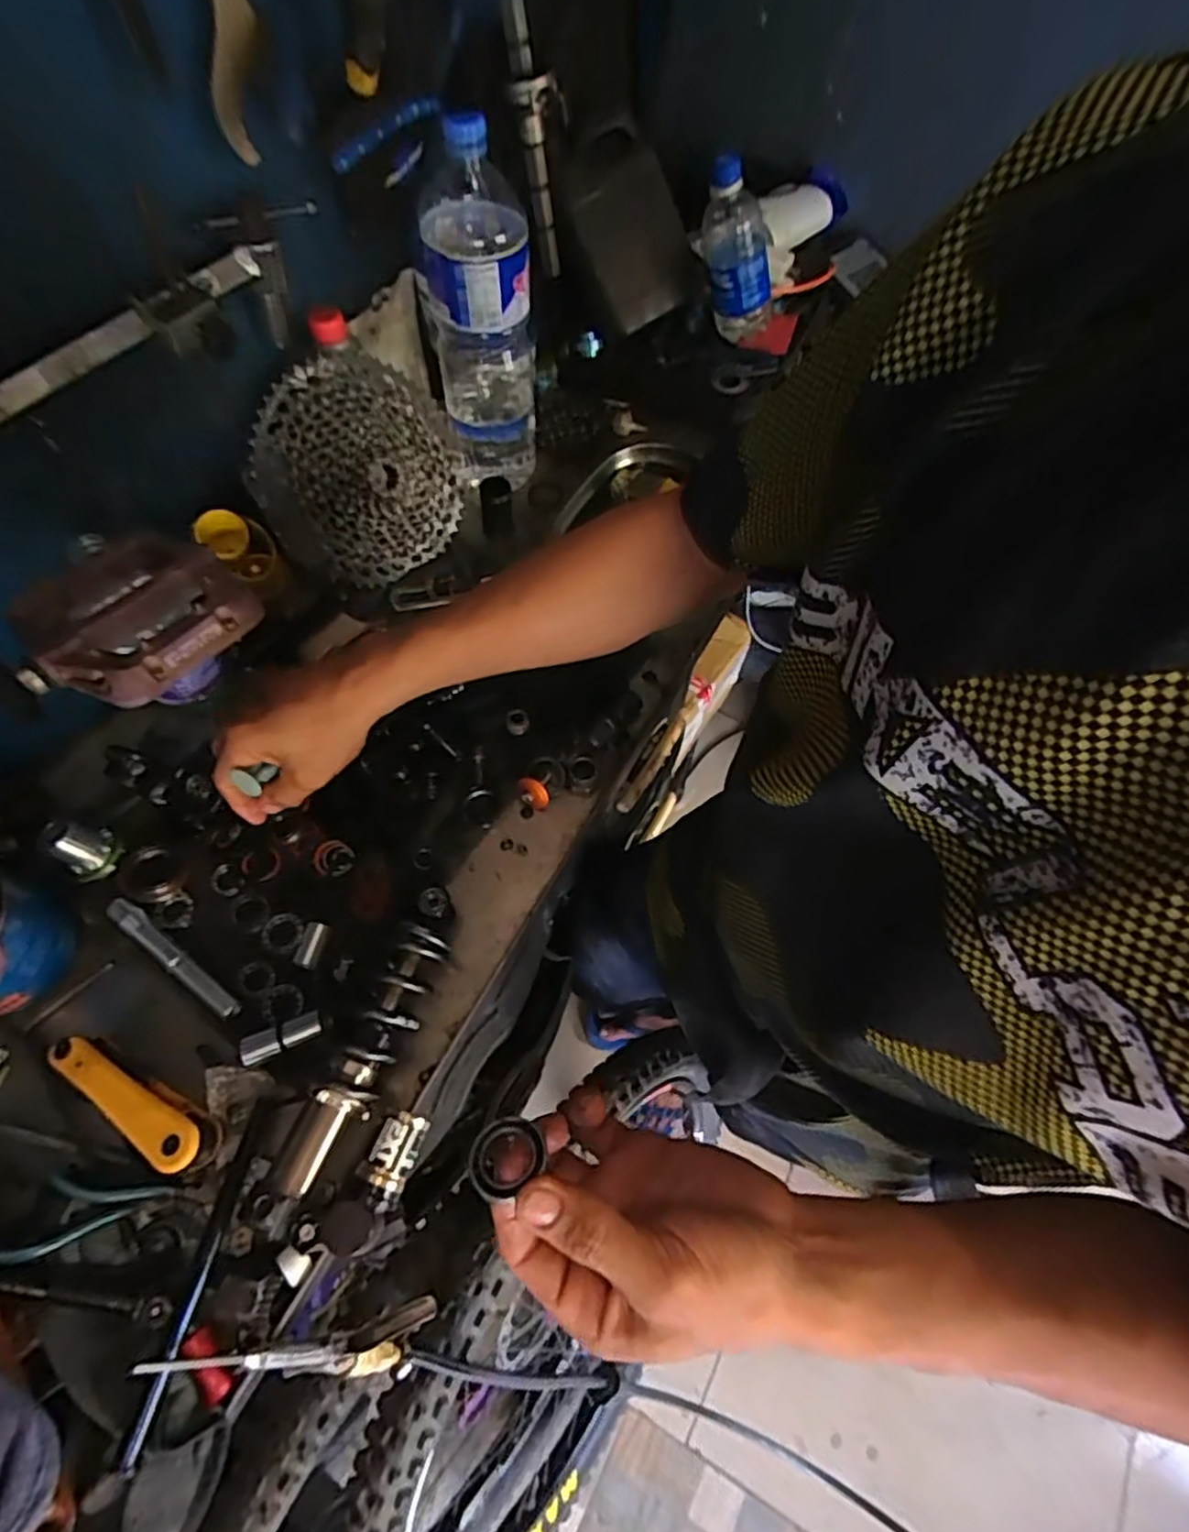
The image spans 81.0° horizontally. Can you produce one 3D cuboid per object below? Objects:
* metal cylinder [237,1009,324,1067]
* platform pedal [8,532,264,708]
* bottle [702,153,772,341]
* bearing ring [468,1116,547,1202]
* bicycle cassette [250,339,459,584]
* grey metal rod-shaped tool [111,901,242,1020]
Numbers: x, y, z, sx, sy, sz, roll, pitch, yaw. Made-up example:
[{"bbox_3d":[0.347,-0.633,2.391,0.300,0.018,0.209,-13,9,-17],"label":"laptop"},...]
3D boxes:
[{"bbox_3d":[-0.223,0.194,0.498,0.058,0.022,0.019,-19,65,-11],"label":"metal cylinder"},{"bbox_3d":[-0.238,-0.078,0.356,0.103,0.029,0.112,-41,71,-20],"label":"platform pedal"},{"bbox_3d":[0.151,-0.553,0.750,0.070,0.170,0.052,14,59,29],"label":"bottle"},{"bbox_3d":[-0.037,0.159,0.286,0.030,0.007,0.027,-20,49,-9],"label":"bearing ring"},{"bbox_3d":[-0.209,-0.271,0.646,0.195,0.193,0.055,-40,38,-22],"label":"bicycle cassette"},{"bbox_3d":[-0.317,0.144,0.523,0.129,0.016,0.017,35,67,15],"label":"grey metal rod-shaped tool"}]

